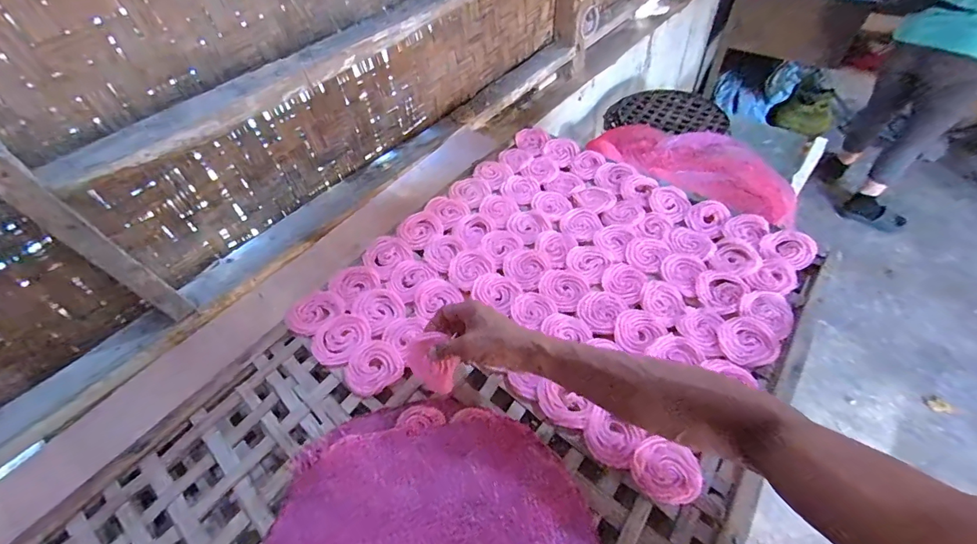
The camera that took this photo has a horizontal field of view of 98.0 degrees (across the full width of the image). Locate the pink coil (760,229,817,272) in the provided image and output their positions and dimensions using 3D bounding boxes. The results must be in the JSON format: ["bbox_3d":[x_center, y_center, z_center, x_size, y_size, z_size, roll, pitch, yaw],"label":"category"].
[{"bbox_3d":[0.464,-0.038,0.656,0.072,0.024,0.062,25,56,22],"label":"pink coil"}]

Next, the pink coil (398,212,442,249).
[{"bbox_3d":[-0.115,-0.074,0.723,0.073,0.011,0.066,-36,57,-23],"label":"pink coil"}]

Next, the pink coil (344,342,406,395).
[{"bbox_3d":[-0.153,0.127,0.564,0.067,0.012,0.069,-2,50,2],"label":"pink coil"}]

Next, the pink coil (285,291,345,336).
[{"bbox_3d":[-0.254,0.058,0.622,0.078,0.011,0.059,-35,57,-23],"label":"pink coil"}]

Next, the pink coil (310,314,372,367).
[{"bbox_3d":[-0.208,0.095,0.600,0.073,0.013,0.078,-2,50,2],"label":"pink coil"}]

